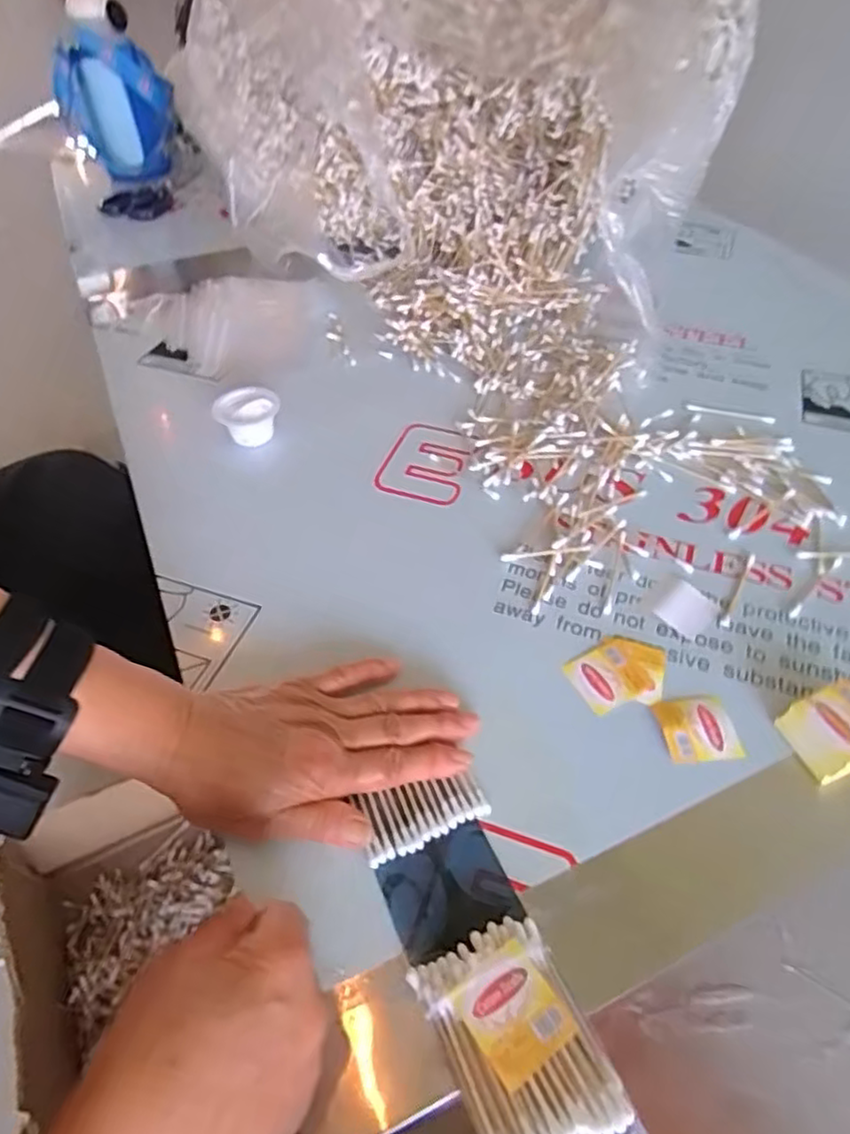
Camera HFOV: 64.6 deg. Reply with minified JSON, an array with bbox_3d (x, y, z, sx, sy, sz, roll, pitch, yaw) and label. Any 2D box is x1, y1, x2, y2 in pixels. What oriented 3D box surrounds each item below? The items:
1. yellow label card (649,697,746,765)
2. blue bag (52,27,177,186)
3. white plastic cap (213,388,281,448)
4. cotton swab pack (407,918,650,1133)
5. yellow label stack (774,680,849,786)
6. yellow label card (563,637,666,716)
[{"bbox_3d":[0.159,0.094,0.391,0.044,0.006,0.041,-5,49,-4],"label":"yellow label card"},{"bbox_3d":[-0.427,-0.646,0.944,0.122,0.163,0.108,12,49,10],"label":"blue bag"},{"bbox_3d":[-0.152,-0.127,0.579,0.053,0.034,0.053,0,49,0],"label":"white plastic cap"},{"bbox_3d":[0.044,0.207,0.280,0.060,0.022,0.105,-20,52,-16],"label":"cotton swab pack"},{"bbox_3d":[0.234,0.092,0.379,0.051,0.025,0.043,-18,51,-14],"label":"yellow label stack"},{"bbox_3d":[0.123,0.066,0.418,0.061,0.004,0.048,-20,52,-16],"label":"yellow label card"}]

